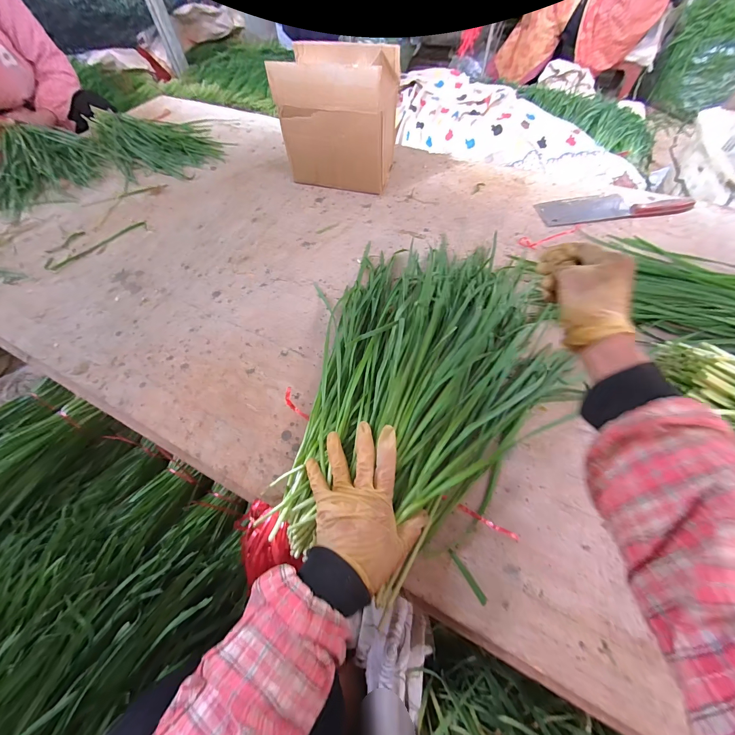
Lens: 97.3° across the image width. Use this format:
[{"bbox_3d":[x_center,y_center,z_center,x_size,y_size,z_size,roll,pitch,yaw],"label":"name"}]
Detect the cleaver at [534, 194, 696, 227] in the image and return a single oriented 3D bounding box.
[{"bbox_3d":[0.506,-0.338,0.670,0.277,0.030,0.095,-1,58,3],"label":"cleaver"}]

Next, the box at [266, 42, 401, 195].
[{"bbox_3d":[-0.057,-0.537,0.714,0.227,0.224,0.163,14,60,12],"label":"box"}]

